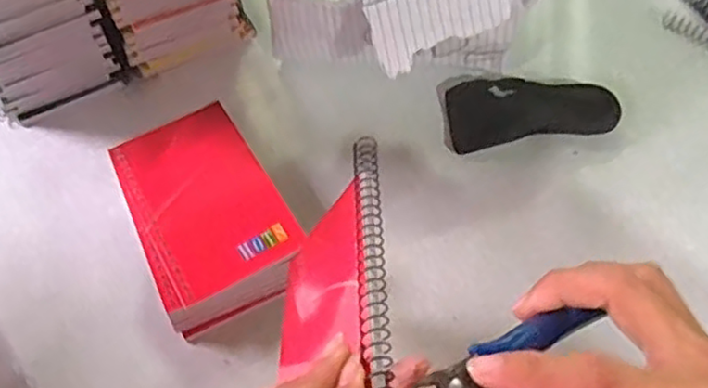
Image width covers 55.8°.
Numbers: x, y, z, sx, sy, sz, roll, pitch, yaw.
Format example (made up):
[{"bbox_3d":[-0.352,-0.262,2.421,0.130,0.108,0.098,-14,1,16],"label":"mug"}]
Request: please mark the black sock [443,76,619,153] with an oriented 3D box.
[{"bbox_3d":[0.129,-0.064,0.490,0.117,0.017,0.056,-6,58,-1],"label":"black sock"}]

